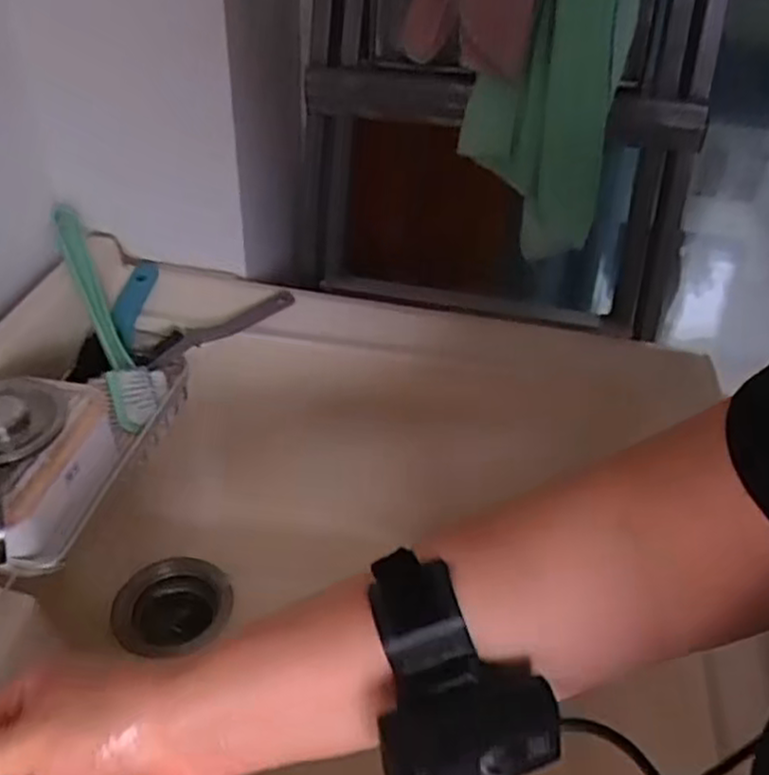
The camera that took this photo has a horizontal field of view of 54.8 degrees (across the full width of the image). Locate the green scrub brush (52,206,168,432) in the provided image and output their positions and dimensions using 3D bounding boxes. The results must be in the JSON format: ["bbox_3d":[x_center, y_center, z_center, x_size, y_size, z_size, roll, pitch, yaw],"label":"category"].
[{"bbox_3d":[-0.237,-0.068,0.625,0.046,0.041,0.224,-20,74,-26],"label":"green scrub brush"}]

